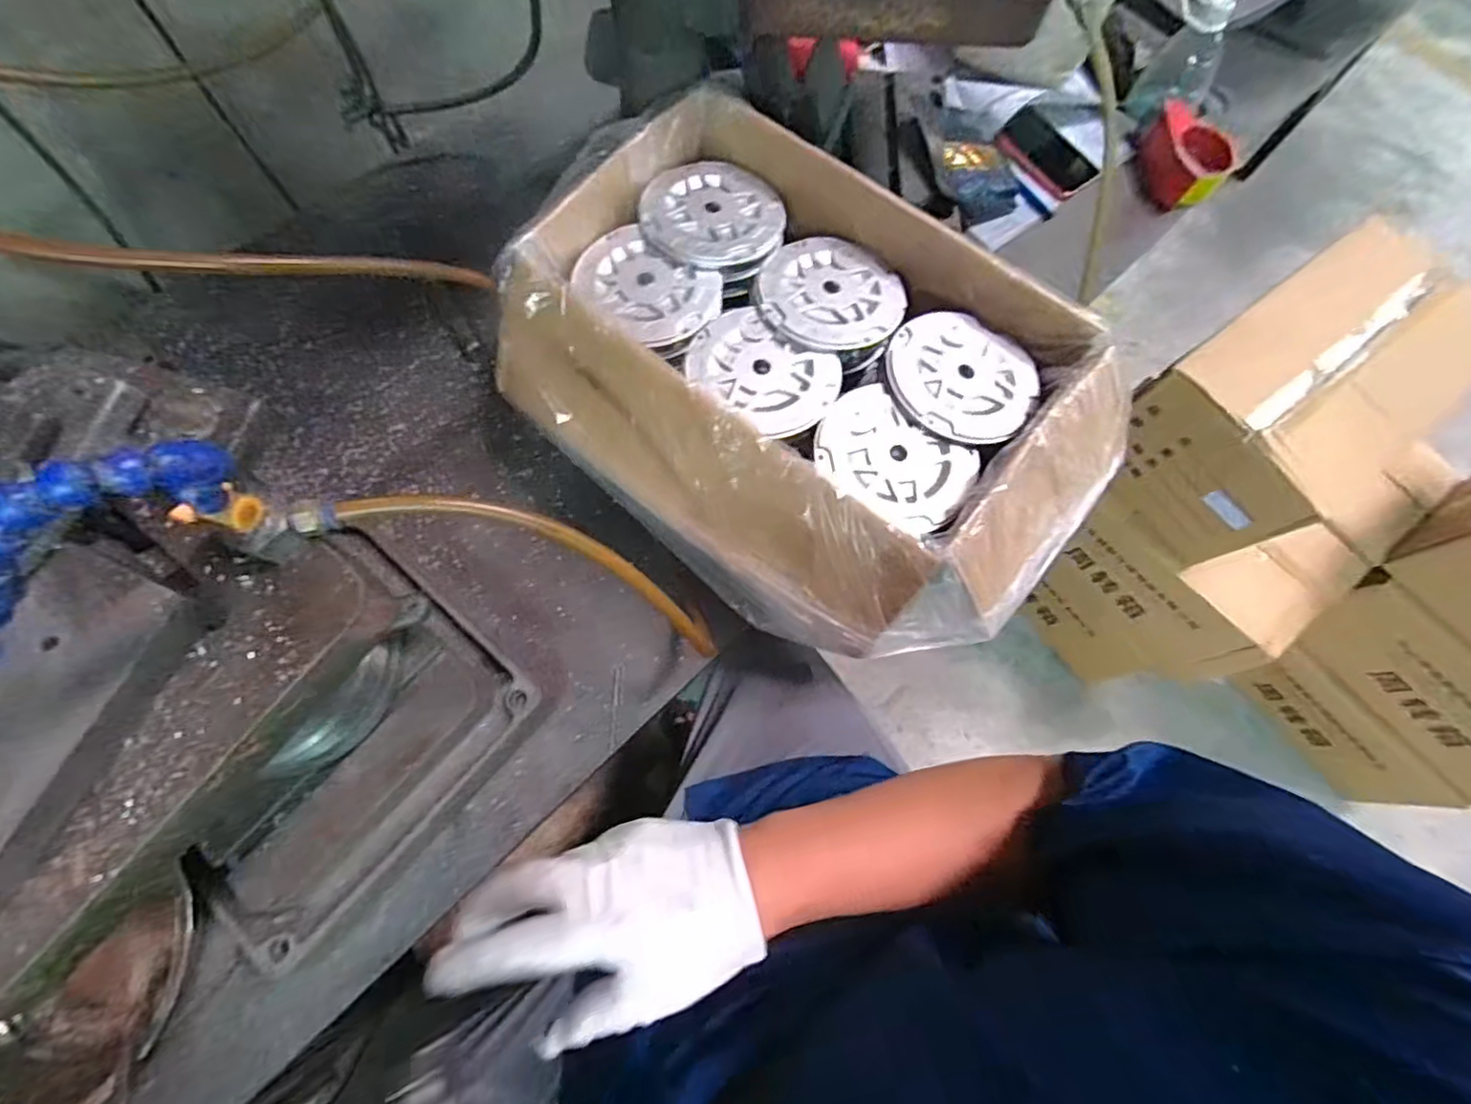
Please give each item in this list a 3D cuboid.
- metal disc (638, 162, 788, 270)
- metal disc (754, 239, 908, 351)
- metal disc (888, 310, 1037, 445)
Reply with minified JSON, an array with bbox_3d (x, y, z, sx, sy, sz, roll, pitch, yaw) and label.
[{"bbox_3d":[-0.021,-0.328,0.609,0.135,0.018,0.127,0,72,-1],"label":"metal disc"},{"bbox_3d":[0.088,-0.239,0.585,0.136,0.012,0.118,20,73,5],"label":"metal disc"},{"bbox_3d":[0.200,-0.158,0.558,0.131,0.014,0.126,0,72,-1],"label":"metal disc"}]

